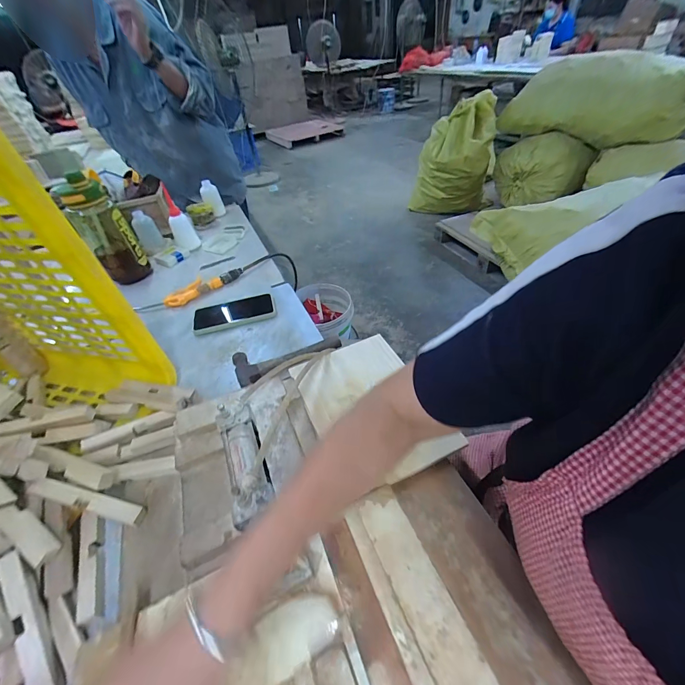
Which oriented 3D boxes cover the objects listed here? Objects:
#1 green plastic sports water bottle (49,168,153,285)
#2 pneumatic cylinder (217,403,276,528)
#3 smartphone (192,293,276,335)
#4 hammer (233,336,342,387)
[{"bbox_3d":[-0.579,-0.279,0.778,0.087,0.229,0.107,28,53,32],"label":"green plastic sports water bottle"},{"bbox_3d":[-0.115,0.131,0.369,0.046,0.040,0.147,-19,44,-13],"label":"pneumatic cylinder"},{"bbox_3d":[-0.229,-0.065,0.680,0.167,0.018,0.081,-13,43,-6],"label":"smartphone"},{"bbox_3d":[-0.097,0.020,0.575,0.189,0.021,0.074,-22,45,-15],"label":"hammer"}]

